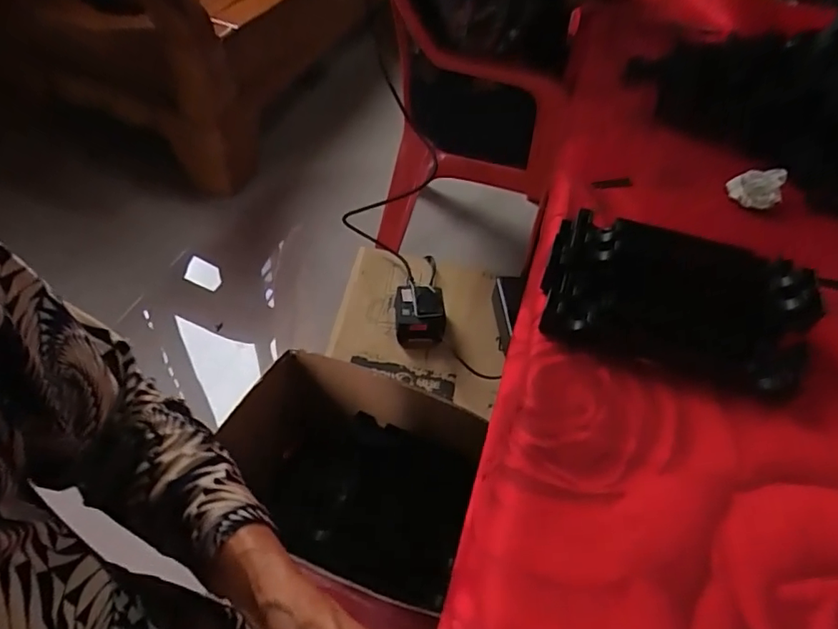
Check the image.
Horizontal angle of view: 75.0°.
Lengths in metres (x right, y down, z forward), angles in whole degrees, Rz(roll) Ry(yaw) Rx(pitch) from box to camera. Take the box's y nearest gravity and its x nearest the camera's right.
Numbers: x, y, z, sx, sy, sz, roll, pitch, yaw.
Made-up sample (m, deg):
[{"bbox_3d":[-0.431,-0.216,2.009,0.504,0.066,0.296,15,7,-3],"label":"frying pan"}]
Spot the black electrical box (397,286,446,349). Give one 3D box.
[{"bbox_3d":[0.002,-0.001,0.845,0.074,0.056,0.089,2,49,-5],"label":"black electrical box"}]

